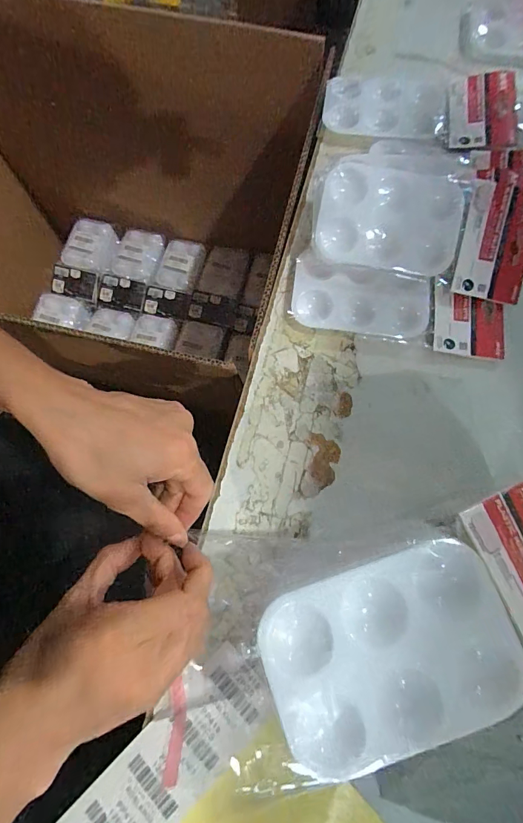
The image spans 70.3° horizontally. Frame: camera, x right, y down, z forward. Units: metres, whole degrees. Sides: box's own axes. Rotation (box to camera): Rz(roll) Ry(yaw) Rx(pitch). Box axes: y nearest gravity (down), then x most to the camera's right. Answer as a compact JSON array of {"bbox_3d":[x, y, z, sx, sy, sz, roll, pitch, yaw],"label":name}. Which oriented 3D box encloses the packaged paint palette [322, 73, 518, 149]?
[{"bbox_3d":[0.164,-0.316,0.387,0.192,0.012,0.092,6,76,3],"label":"packaged paint palette"}]

